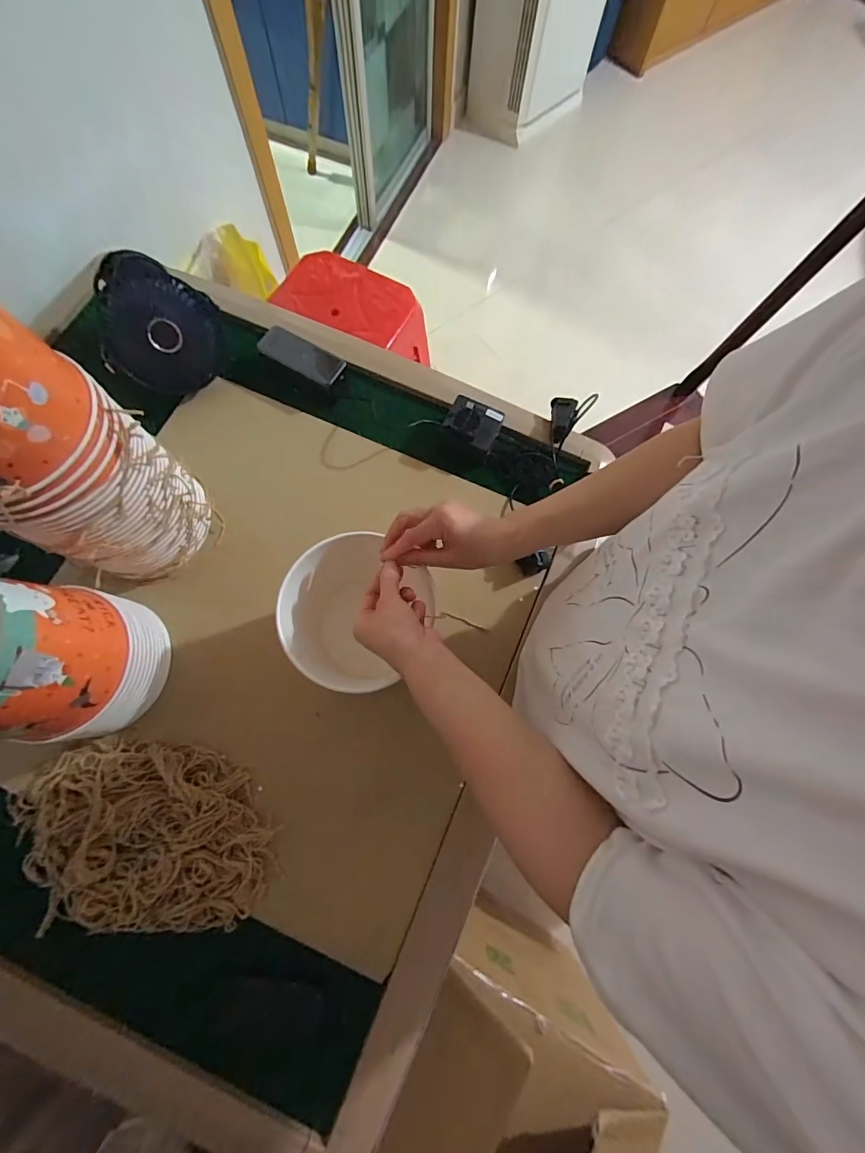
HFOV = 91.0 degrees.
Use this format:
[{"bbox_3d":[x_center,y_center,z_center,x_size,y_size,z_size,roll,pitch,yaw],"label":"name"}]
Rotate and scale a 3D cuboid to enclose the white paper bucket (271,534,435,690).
[{"bbox_3d":[-0.084,0.038,0.492,0.138,0.129,0.172,30,76,6],"label":"white paper bucket"}]

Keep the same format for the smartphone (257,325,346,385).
[{"bbox_3d":[-0.193,-0.331,0.634,0.129,0.013,0.054,26,71,0],"label":"smartphone"}]

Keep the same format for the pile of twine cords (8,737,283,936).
[{"bbox_3d":[-0.325,0.285,0.467,0.289,0.041,0.188,3,74,-1],"label":"pile of twine cords"}]

